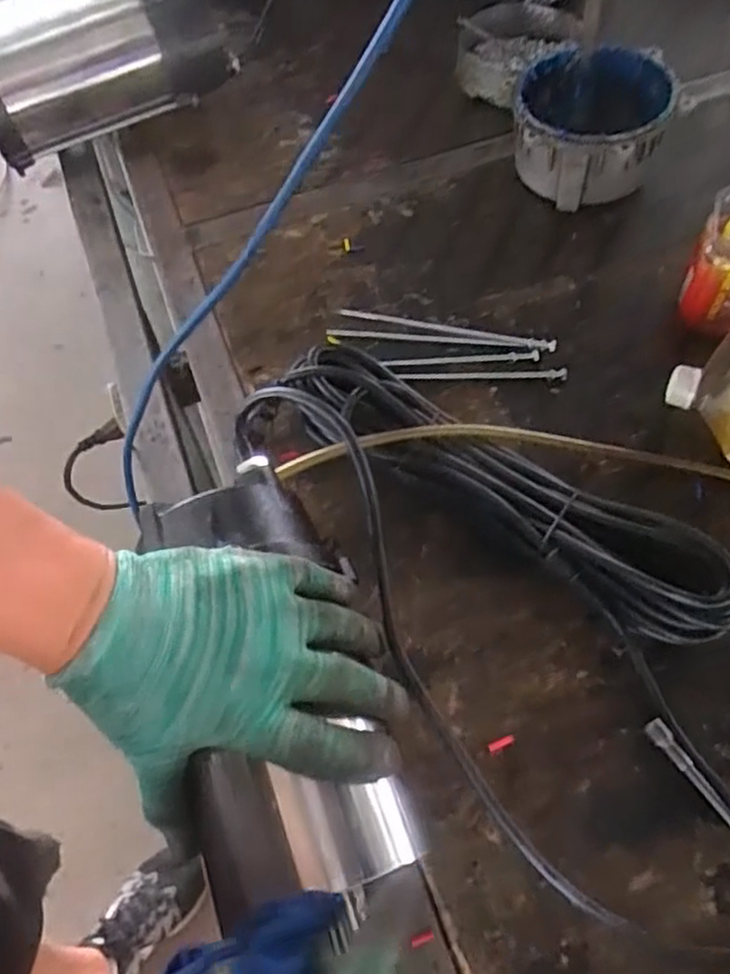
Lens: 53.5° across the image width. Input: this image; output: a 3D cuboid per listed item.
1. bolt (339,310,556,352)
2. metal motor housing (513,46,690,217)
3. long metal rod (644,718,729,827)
[{"bbox_3d":[0.070,-0.138,0.639,0.192,0.010,0.012,11,62,10],"label":"bolt"},{"bbox_3d":[0.213,-0.347,0.704,0.160,0.087,0.144,30,66,18],"label":"metal motor housing"},{"bbox_3d":[0.209,0.184,0.441,0.012,0.014,0.096,-33,63,-14],"label":"long metal rod"}]

